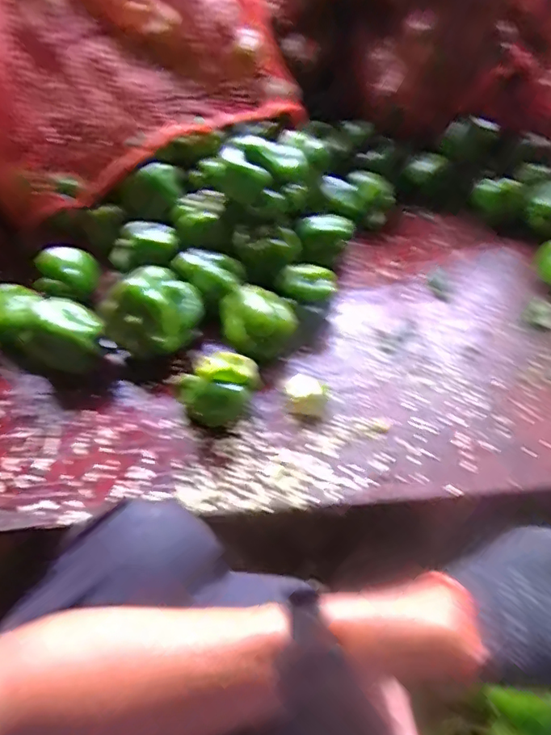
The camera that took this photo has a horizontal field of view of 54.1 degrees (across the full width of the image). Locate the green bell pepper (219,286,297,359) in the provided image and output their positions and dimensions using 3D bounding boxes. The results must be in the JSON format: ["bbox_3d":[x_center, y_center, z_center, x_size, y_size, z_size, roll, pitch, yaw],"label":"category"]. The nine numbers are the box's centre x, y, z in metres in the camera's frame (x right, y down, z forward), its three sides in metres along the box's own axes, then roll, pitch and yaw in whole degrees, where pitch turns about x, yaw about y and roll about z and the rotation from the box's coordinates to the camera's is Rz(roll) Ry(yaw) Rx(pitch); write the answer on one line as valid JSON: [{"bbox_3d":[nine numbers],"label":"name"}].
[{"bbox_3d":[-0.021,-0.049,0.636,0.086,0.069,0.066,4,52,4],"label":"green bell pepper"}]

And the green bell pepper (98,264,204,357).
[{"bbox_3d":[-0.140,-0.060,0.641,0.079,0.096,0.112,38,61,26],"label":"green bell pepper"}]

